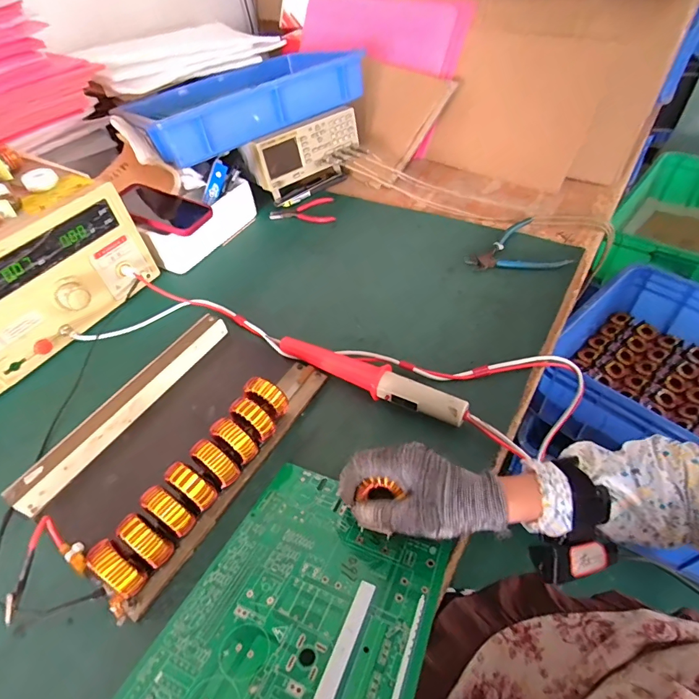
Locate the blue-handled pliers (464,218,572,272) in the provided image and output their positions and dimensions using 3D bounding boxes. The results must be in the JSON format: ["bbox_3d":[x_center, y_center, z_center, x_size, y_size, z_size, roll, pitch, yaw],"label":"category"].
[{"bbox_3d":[0.250,-0.154,0.652,0.142,0.018,0.123,-13,48,-5],"label":"blue-handled pliers"}]

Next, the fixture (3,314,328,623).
[{"bbox_3d":[-0.187,0.083,0.455,0.195,0.062,0.302,22,55,24],"label":"fixture"}]

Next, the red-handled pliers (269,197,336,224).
[{"bbox_3d":[-0.091,-0.263,0.796,0.123,0.012,0.092,-6,48,1],"label":"red-handled pliers"}]

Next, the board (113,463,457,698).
[{"bbox_3d":[-0.036,0.207,0.315,0.179,0.005,0.241,15,35,20],"label":"board"}]

